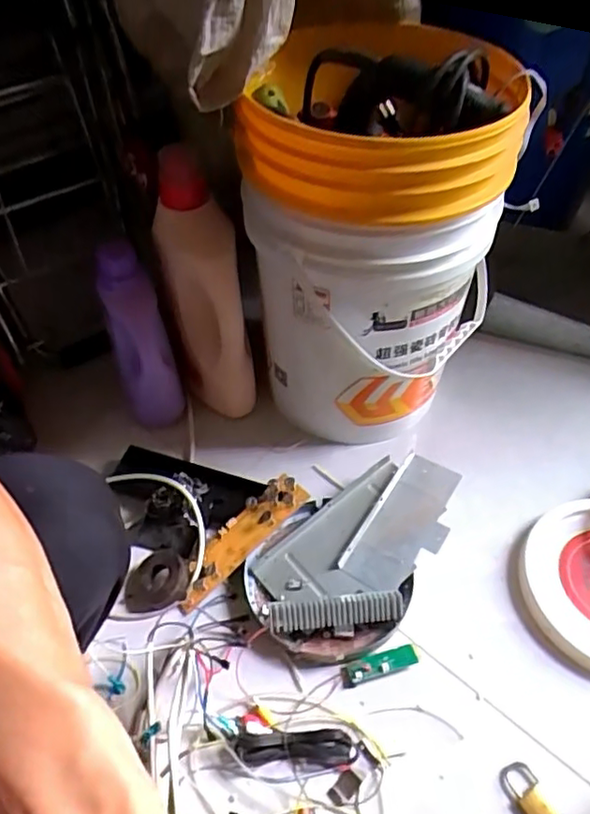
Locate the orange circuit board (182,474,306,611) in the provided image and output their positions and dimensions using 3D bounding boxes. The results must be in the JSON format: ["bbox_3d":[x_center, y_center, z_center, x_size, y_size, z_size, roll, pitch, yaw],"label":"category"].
[{"bbox_3d":[-0.073,0.163,0.778,0.198,0.019,0.054,-43,64,-15],"label":"orange circuit board"}]

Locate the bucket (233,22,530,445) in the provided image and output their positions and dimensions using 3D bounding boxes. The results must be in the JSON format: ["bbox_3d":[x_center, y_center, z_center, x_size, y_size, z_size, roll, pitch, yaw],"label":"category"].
[{"bbox_3d":[0.098,-0.178,0.787,0.275,0.483,0.261,11,49,11],"label":"bucket"}]

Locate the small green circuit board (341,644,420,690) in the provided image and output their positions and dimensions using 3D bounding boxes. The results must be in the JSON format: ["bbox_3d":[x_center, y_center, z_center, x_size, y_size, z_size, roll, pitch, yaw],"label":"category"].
[{"bbox_3d":[0.097,0.290,0.696,0.091,0.010,0.026,-13,49,-10],"label":"small green circuit board"}]

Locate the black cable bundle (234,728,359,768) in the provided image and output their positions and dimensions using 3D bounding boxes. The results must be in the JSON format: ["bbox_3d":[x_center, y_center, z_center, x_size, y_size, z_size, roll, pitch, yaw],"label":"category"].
[{"bbox_3d":[0.001,0.349,0.634,0.121,0.016,0.035,-4,48,-3],"label":"black cable bundle"}]

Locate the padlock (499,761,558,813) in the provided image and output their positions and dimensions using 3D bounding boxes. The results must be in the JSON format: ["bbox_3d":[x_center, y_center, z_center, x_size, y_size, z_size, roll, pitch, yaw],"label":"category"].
[{"bbox_3d":[0.230,0.386,0.616,0.033,0.014,0.060,-16,50,-13],"label":"padlock"}]

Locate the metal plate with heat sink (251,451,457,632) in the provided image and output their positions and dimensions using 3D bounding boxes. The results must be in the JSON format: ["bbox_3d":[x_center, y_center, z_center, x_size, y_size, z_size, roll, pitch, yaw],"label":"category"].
[{"bbox_3d":[0.089,0.175,0.772,0.296,0.042,0.163,-31,55,-24],"label":"metal plate with heat sink"}]

